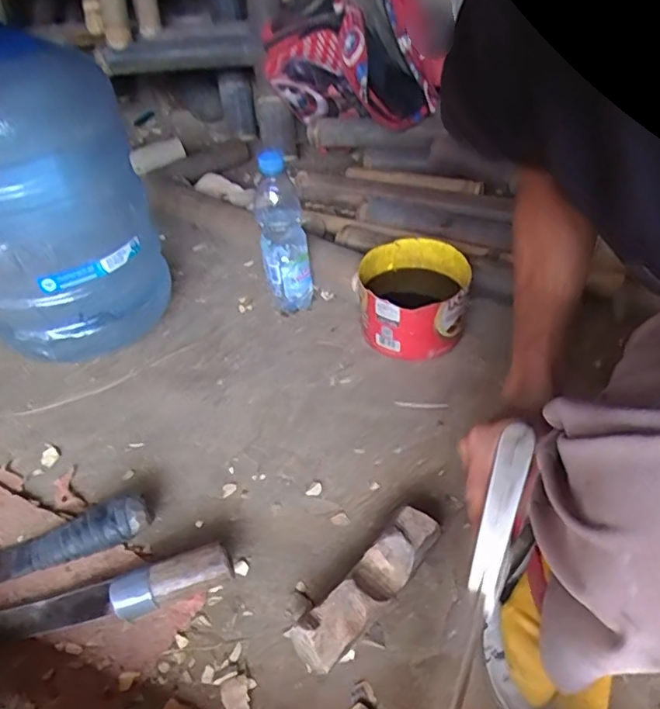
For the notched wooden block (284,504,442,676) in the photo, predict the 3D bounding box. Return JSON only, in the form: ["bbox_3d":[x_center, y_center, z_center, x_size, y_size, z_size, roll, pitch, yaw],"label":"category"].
[{"bbox_3d":[0.037,0.213,0.522,0.047,0.047,0.167,30,51,31],"label":"notched wooden block"}]

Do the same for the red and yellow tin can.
[{"bbox_3d":[0.113,-0.075,0.807,0.152,0.115,0.152,3,42,6],"label":"red and yellow tin can"}]

